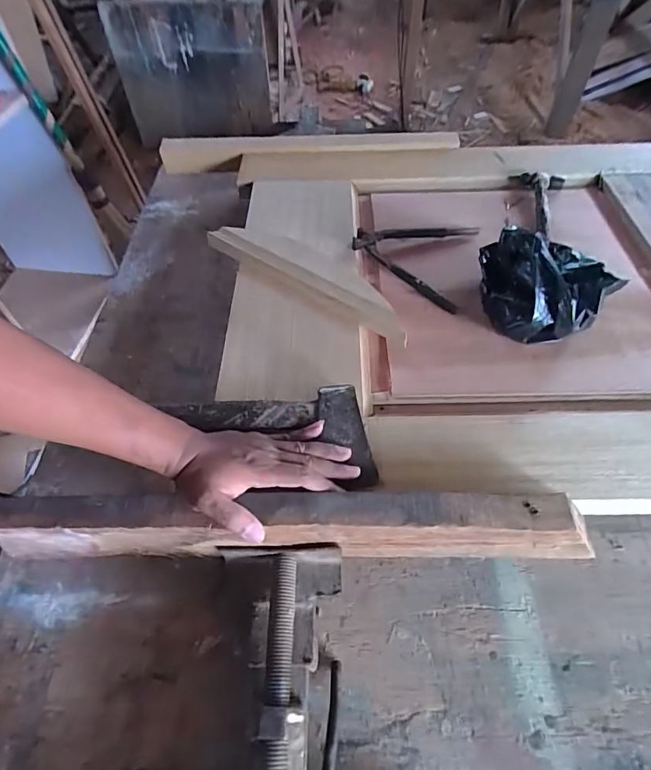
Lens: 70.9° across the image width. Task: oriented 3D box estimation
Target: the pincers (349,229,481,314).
[{"bbox_3d":[0.135,-0.210,0.719,0.181,0.027,0.199,17,57,13],"label":"pincers"}]

